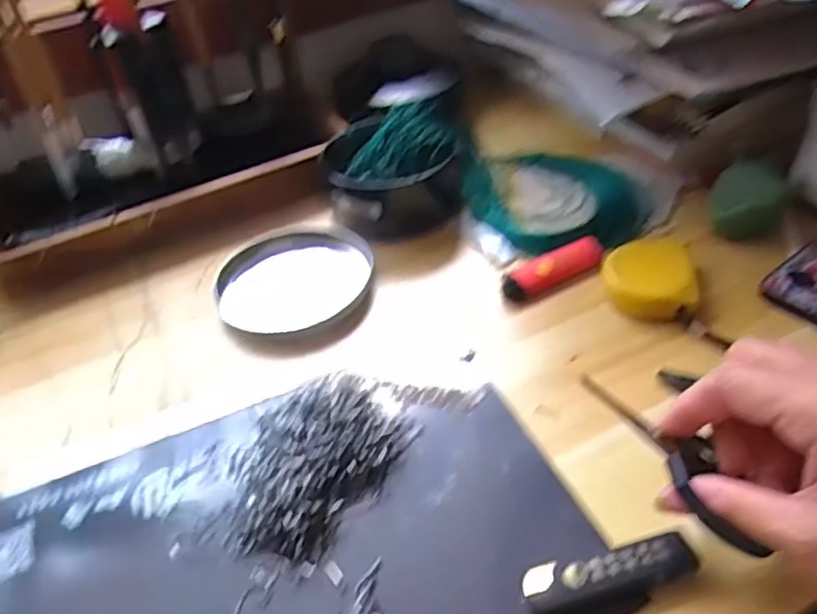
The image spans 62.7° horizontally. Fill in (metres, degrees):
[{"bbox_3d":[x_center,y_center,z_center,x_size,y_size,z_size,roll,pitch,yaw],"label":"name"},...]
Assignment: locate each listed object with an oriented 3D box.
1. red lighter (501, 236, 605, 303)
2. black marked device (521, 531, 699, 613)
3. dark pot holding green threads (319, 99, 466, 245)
[{"bbox_3d":[0.101,-0.027,0.460,0.080,0.011,0.025,-23,45,-17],"label":"red lighter"},{"bbox_3d":[0.089,0.119,0.299,0.076,0.013,0.019,-13,43,-7],"label":"black marked device"},{"bbox_3d":[-0.008,-0.108,0.540,0.113,0.064,0.093,-16,39,-10],"label":"dark pot holding green threads"}]

